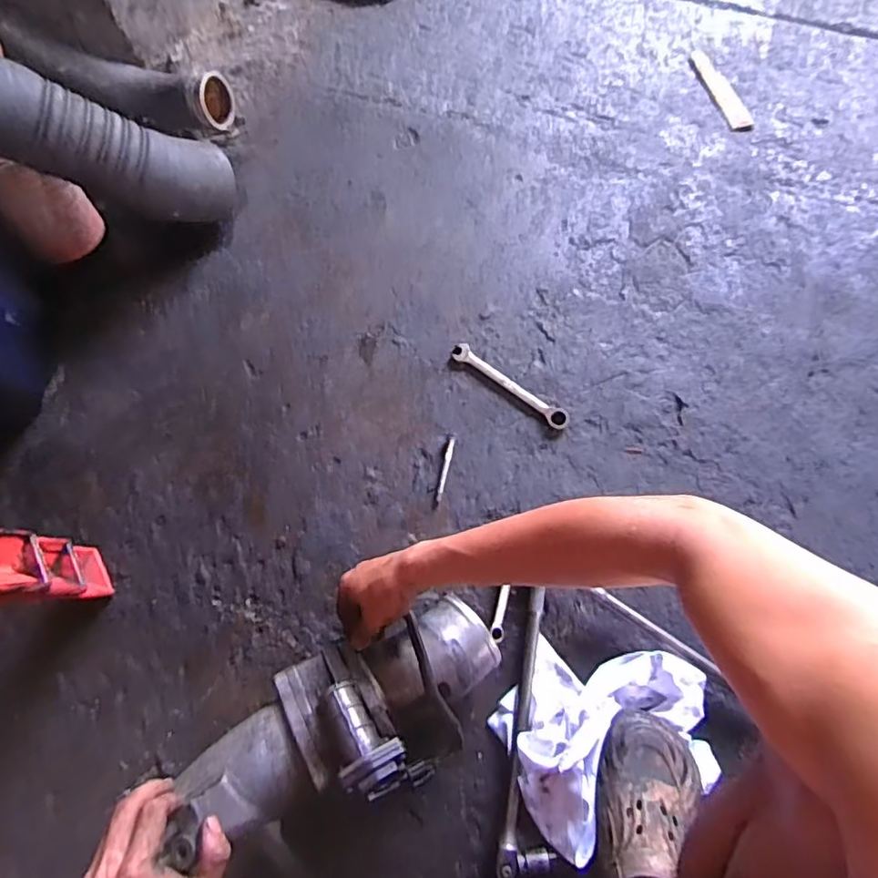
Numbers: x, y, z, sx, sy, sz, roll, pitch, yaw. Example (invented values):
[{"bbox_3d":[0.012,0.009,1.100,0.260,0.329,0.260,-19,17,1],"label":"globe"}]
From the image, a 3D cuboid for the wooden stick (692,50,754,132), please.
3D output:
[{"bbox_3d":[0.441,-0.550,0.918,0.034,0.004,0.180,-16,68,-3],"label":"wooden stick"}]

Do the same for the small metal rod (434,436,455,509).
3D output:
[{"bbox_3d":[0.007,0.042,0.730,0.009,0.004,0.093,12,77,4],"label":"small metal rod"}]

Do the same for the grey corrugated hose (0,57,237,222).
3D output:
[{"bbox_3d":[-0.408,-0.332,0.682,0.105,0.354,0.102,-22,71,42],"label":"grey corrugated hose"}]

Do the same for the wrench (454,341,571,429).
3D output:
[{"bbox_3d":[0.094,-0.070,0.756,0.172,0.010,0.026,36,80,9],"label":"wrench"}]

